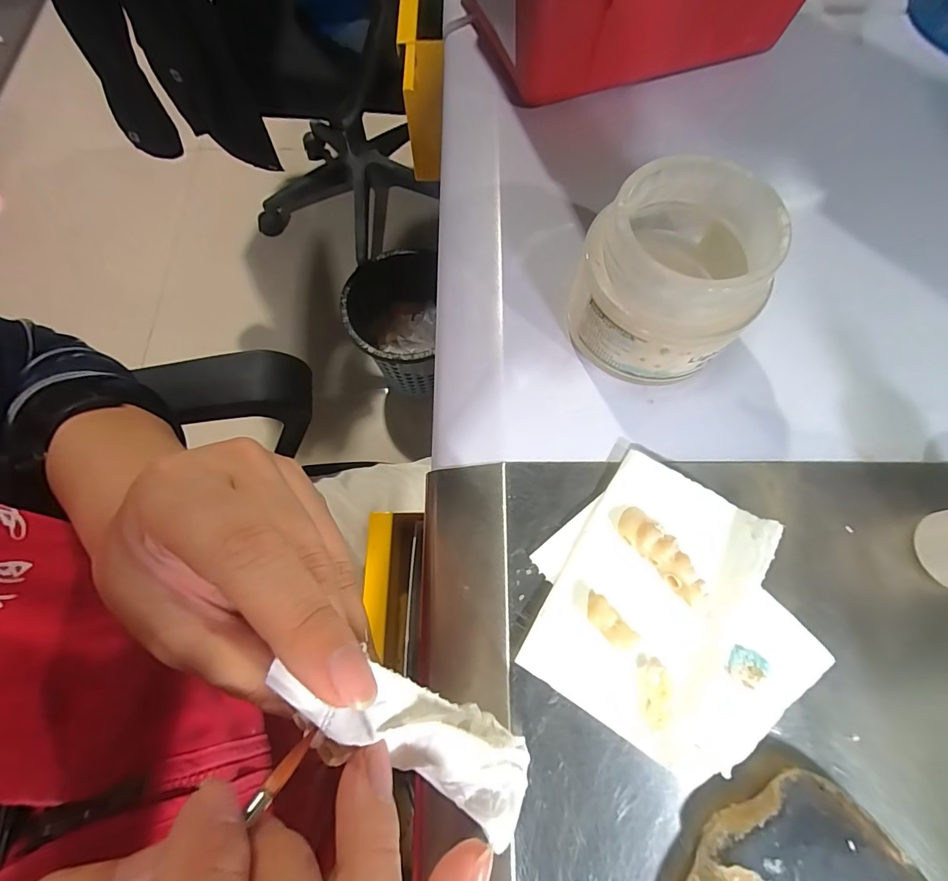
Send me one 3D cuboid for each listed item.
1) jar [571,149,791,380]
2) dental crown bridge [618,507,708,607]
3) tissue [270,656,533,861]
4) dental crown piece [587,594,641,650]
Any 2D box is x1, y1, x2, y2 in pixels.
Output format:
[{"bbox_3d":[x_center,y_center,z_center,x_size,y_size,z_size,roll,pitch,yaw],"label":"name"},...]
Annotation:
[{"bbox_3d":[0.077,-0.063,0.175,0.059,0.061,0.069,36,75,12],"label":"jar"},{"bbox_3d":[0.069,0.041,0.161,0.012,0.008,0.038,-41,73,-12],"label":"dental crown bridge"},{"bbox_3d":[-0.016,0.086,0.128,0.088,0.013,0.027,40,73,-19],"label":"tissue"},{"bbox_3d":[0.047,0.063,0.155,0.009,0.008,0.020,-40,73,-12],"label":"dental crown piece"}]

